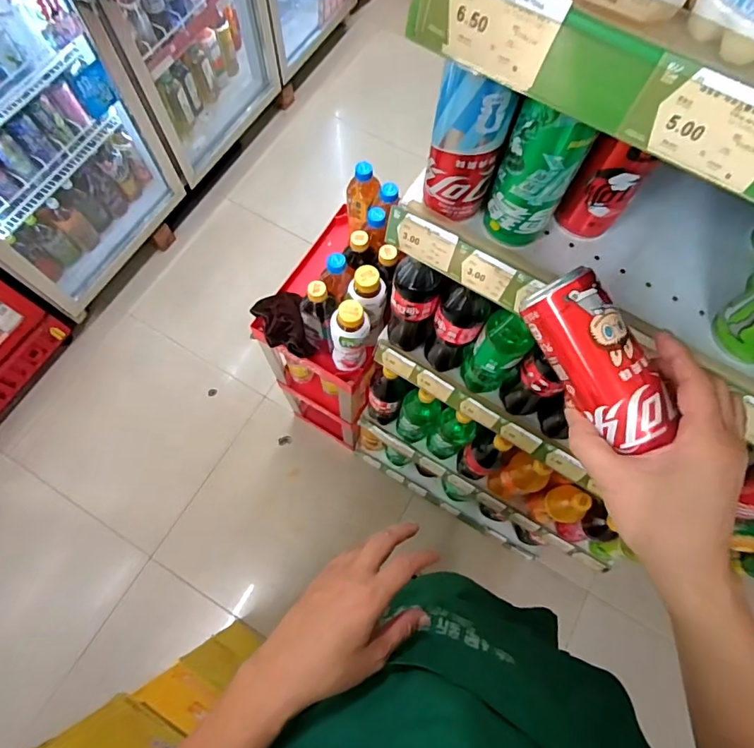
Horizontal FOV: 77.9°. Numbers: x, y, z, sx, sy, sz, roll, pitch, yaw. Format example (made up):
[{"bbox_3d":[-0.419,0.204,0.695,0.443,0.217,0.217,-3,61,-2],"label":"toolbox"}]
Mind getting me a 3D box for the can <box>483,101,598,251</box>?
[{"bbox_3d":[0.129,-0.161,0.371,0.058,0.131,0.054,0,71,-1],"label":"can"}]

